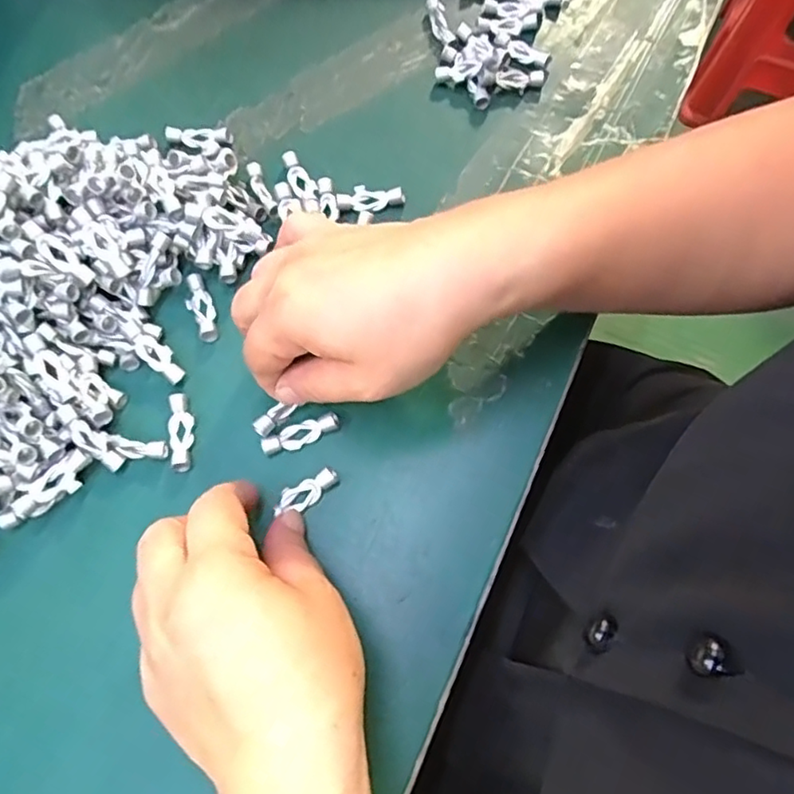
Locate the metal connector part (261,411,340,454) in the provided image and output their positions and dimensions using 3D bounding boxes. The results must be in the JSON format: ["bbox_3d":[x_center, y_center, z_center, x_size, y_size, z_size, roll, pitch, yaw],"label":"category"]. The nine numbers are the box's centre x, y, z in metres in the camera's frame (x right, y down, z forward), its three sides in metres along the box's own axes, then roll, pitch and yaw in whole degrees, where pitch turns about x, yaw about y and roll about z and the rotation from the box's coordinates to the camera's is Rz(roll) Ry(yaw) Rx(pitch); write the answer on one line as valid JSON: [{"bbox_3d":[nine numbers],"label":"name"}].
[{"bbox_3d":[-0.046,0.018,0.295,0.038,0.005,0.011,-18,71,-5],"label":"metal connector part"}]

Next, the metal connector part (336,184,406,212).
[{"bbox_3d":[-0.014,-0.109,0.338,0.036,0.006,0.013,0,70,2],"label":"metal connector part"}]

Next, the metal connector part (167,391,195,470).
[{"bbox_3d":[-0.105,0.017,0.297,0.011,0.007,0.038,-5,70,0],"label":"metal connector part"}]

